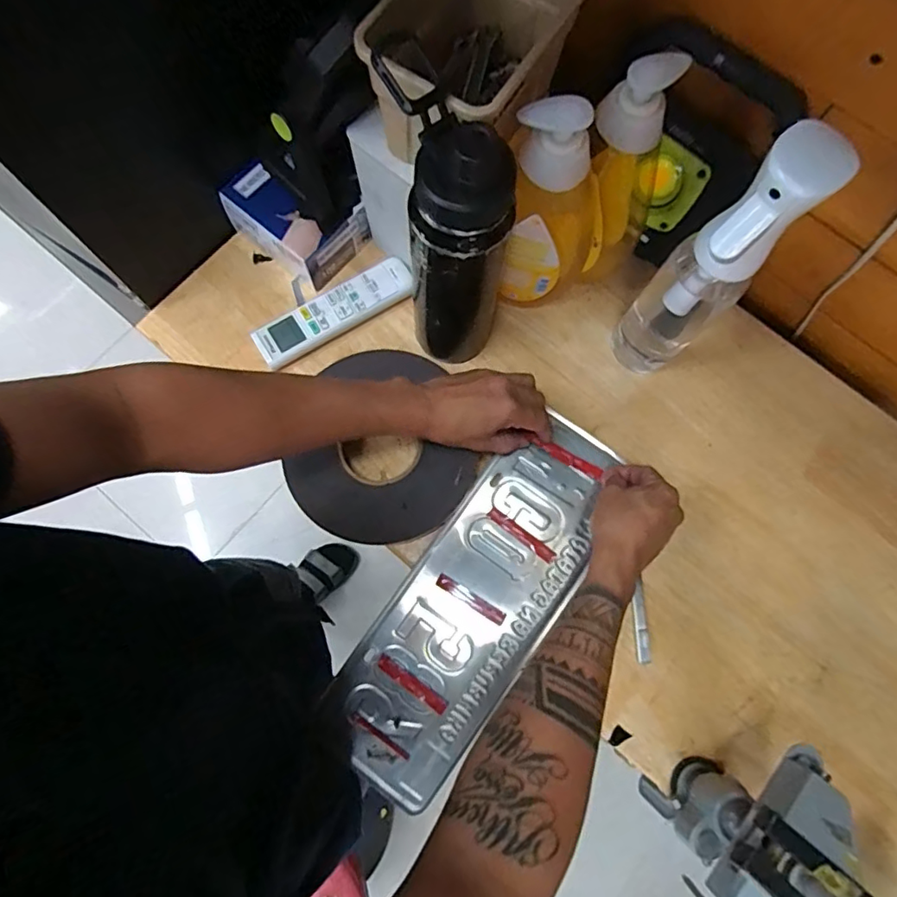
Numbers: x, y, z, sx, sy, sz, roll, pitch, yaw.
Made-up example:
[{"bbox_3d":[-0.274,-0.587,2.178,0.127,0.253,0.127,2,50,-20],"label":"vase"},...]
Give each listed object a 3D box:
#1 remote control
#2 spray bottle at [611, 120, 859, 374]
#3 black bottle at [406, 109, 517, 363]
[{"bbox_3d":[-0.119,-0.144,0.583,0.175,0.026,0.044,-32,80,-7],"label":"remote control"},{"bbox_3d":[0.209,-0.135,0.457,0.067,0.278,0.053,34,80,6],"label":"spray bottle"},{"bbox_3d":[0.008,-0.146,0.461,0.074,0.265,0.070,6,78,0],"label":"black bottle"}]

